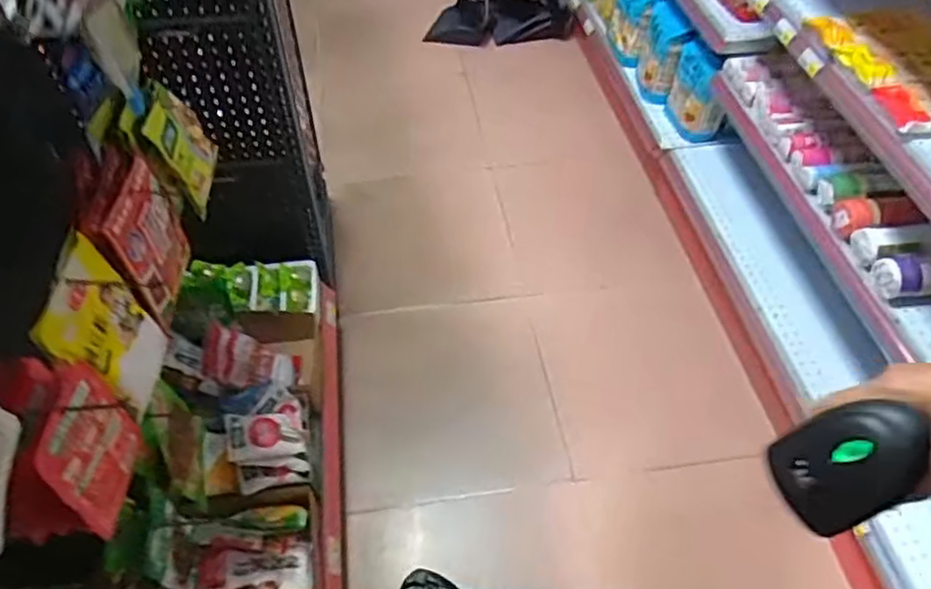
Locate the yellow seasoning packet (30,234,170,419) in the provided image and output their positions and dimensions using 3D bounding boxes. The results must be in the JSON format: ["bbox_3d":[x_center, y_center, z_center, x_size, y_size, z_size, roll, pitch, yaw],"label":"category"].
[{"bbox_3d":[-0.407,0.044,0.765,0.029,0.186,0.134,-10,48,10],"label":"yellow seasoning packet"}]

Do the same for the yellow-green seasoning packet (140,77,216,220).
[{"bbox_3d":[-0.387,-0.206,0.921,0.016,0.163,0.107,-6,57,10],"label":"yellow-green seasoning packet"}]

